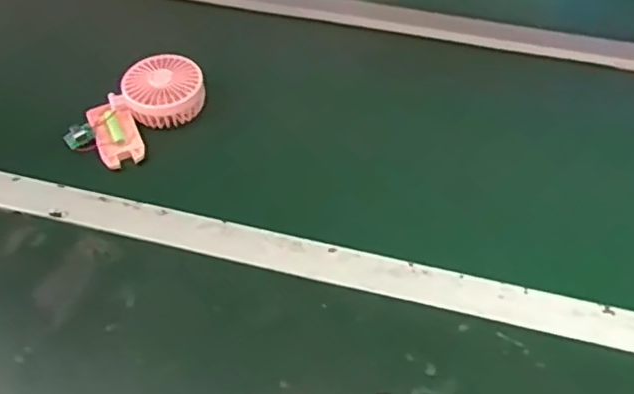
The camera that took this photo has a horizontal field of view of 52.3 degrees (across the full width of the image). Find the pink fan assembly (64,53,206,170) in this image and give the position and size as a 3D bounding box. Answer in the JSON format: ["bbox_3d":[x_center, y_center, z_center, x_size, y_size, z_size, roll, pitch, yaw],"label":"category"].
[{"bbox_3d":[-0.190,-0.094,0.693,0.076,0.050,0.150,32,56,25],"label":"pink fan assembly"}]

